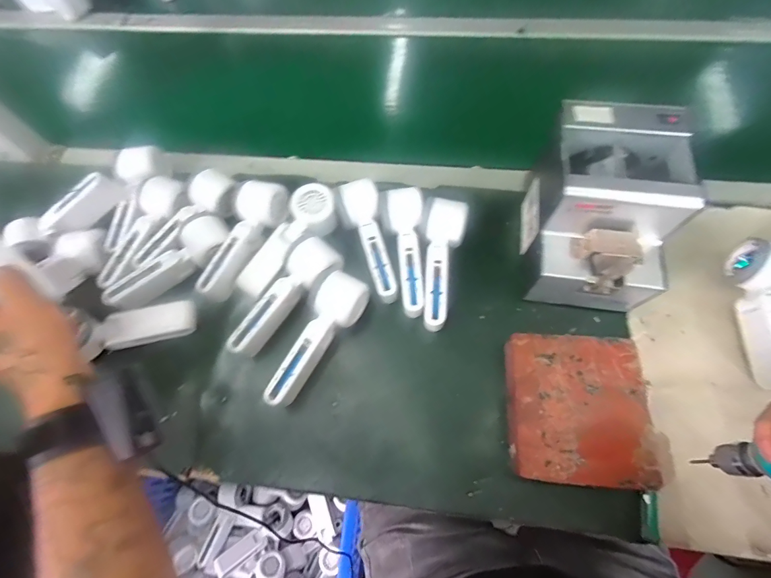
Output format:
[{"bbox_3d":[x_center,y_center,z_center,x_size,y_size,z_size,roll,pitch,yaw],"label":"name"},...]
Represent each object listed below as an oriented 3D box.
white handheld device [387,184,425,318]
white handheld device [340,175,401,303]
[{"bbox_3d":[0.024,-0.046,0.464,0.045,0.053,0.163,0,67,3],"label":"white handheld device"},{"bbox_3d":[-0.015,-0.058,0.480,0.038,0.047,0.167,-16,67,-4],"label":"white handheld device"}]

